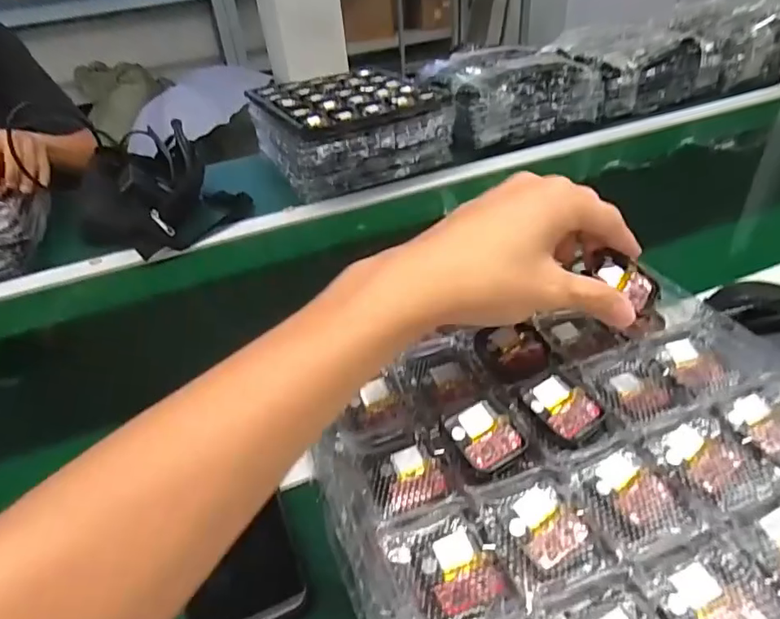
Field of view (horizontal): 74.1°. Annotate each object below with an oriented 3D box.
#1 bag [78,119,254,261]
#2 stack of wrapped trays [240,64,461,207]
[{"bbox_3d":[-0.354,-0.186,0.796,0.227,0.112,0.175,19,44,30],"label":"bag"},{"bbox_3d":[-0.072,-0.311,0.889,0.270,0.121,0.260,-23,40,-19],"label":"stack of wrapped trays"}]

